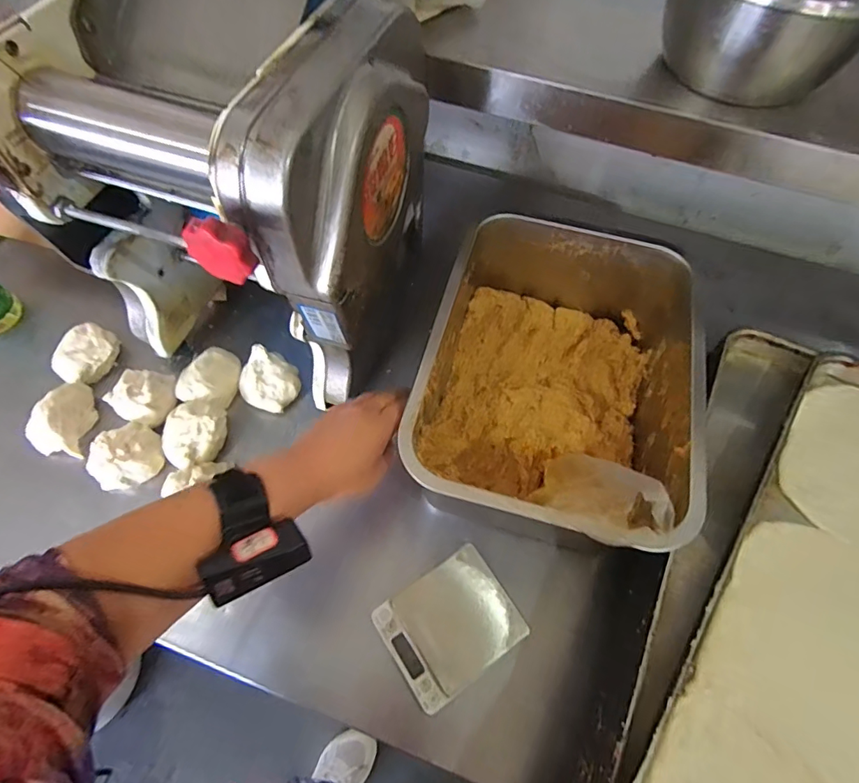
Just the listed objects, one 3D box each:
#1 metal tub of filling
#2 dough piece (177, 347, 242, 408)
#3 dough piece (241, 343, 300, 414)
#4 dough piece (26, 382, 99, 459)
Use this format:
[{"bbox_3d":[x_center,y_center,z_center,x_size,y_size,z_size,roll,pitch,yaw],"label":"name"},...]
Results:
[{"bbox_3d":[0.139,-0.008,0.530,0.257,0.177,0.355,13,59,11],"label":"metal tub of filling"},{"bbox_3d":[-0.272,-0.018,0.595,0.071,0.038,0.079,15,61,6],"label":"dough piece"},{"bbox_3d":[-0.201,-0.011,0.590,0.076,0.041,0.067,33,64,15],"label":"dough piece"},{"bbox_3d":[-0.429,0.028,0.561,0.060,0.043,0.086,8,61,2],"label":"dough piece"}]

